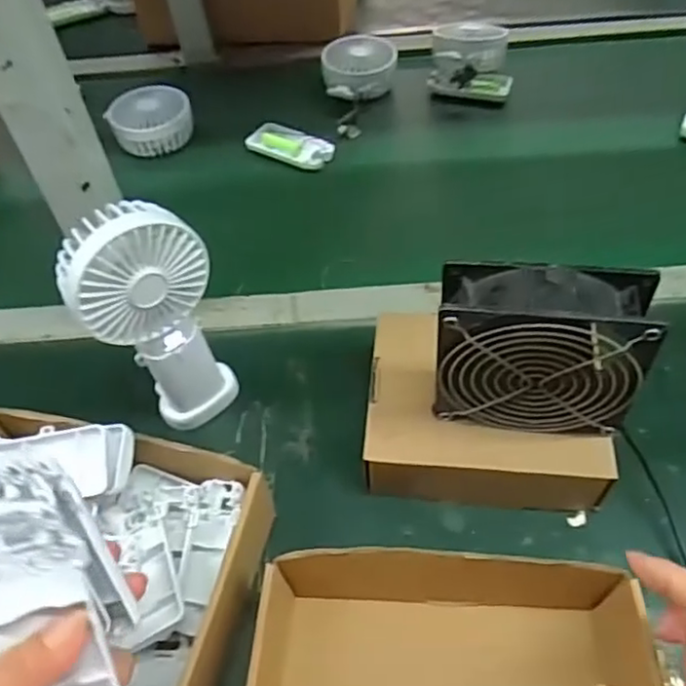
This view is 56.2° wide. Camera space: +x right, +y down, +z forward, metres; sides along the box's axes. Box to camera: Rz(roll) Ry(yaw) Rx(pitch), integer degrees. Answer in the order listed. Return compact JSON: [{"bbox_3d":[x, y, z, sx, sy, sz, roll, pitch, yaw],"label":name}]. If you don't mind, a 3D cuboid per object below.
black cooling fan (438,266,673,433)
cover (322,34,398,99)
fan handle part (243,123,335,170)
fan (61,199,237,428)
[{"bbox_3d":[0.119,0.005,0.398,0.119,0.114,0.045,6,54,8],"label":"black cooling fan"},{"bbox_3d":[0.021,-0.326,0.770,0.087,0.045,0.077,-4,53,0],"label":"cover"},{"bbox_3d":[-0.057,-0.219,0.714,0.096,0.009,0.049,25,59,20],"label":"fan handle part"},{"bbox_3d":[-0.128,-0.009,0.449,0.087,0.188,0.051,-35,59,-21],"label":"fan"}]

